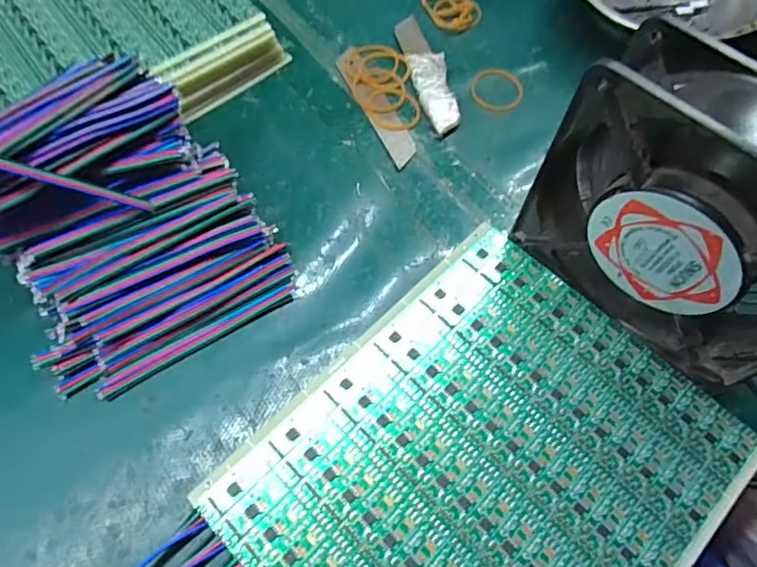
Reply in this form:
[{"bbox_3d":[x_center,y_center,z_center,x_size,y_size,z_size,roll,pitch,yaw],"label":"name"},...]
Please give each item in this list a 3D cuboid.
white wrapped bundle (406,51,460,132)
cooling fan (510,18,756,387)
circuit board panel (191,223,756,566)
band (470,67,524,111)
[{"bbox_3d":[0.034,-0.118,0.328,0.022,0.008,0.064,-9,65,-6],"label":"white wrapped bundle"},{"bbox_3d":[0.126,-0.024,0.220,0.118,0.118,0.041,42,70,17],"label":"cooling fan"},{"bbox_3d":[0.047,0.080,0.232,0.191,0.005,0.159,-42,72,-19],"label":"circuit board panel"},{"bbox_3d":[0.073,-0.121,0.333,0.032,0.004,0.034,1,64,-1],"label":"band"}]

